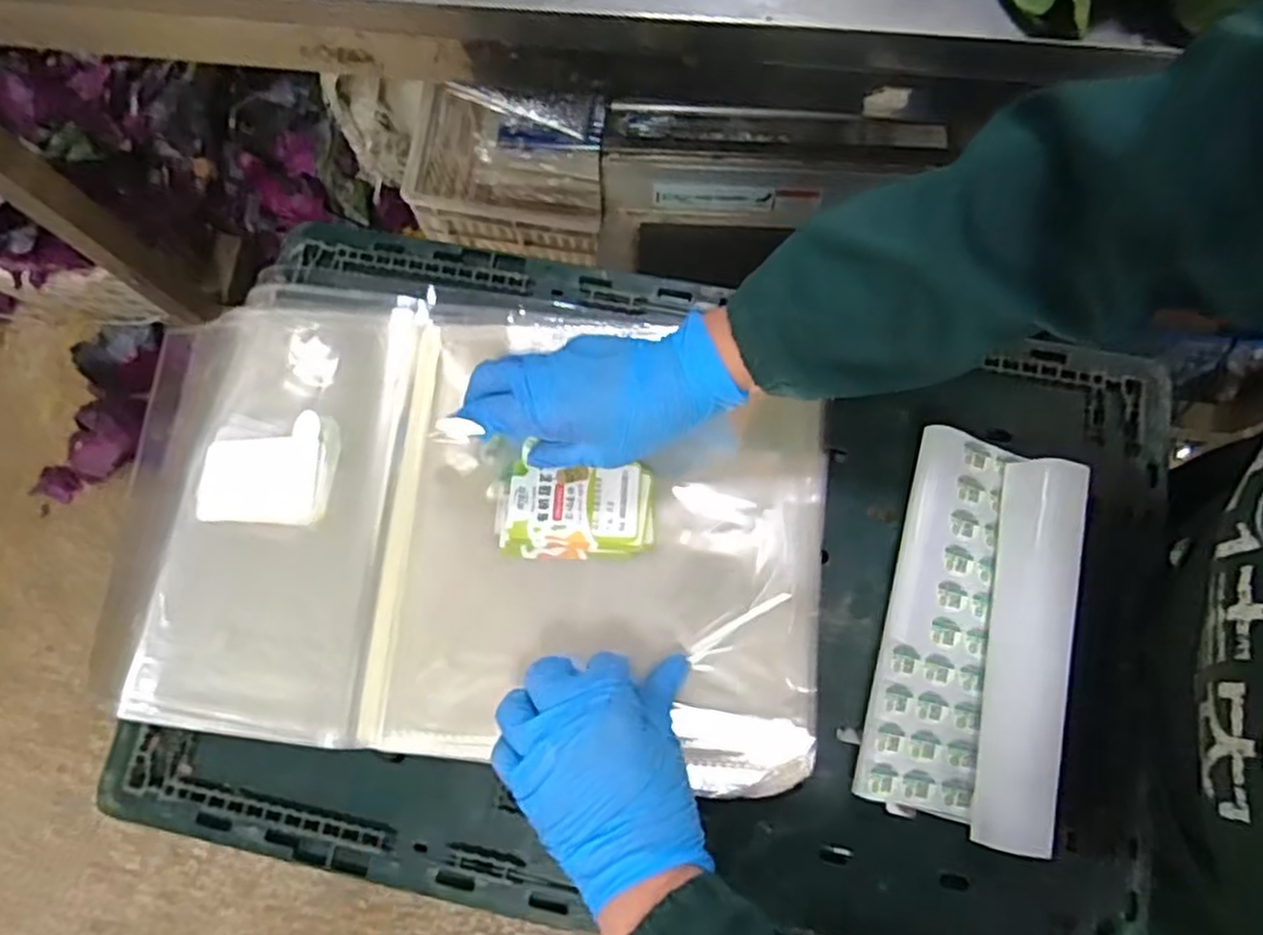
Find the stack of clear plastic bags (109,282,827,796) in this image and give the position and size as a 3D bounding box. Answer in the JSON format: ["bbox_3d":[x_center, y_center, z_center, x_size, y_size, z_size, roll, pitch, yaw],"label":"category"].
[{"bbox_3d":[-0.100,0.025,0.457,0.428,0.032,0.280,6,73,3],"label":"stack of clear plastic bags"}]

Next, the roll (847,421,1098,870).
[{"bbox_3d":[0.197,0.091,0.419,0.102,0.030,0.210,15,74,6],"label":"roll"}]

